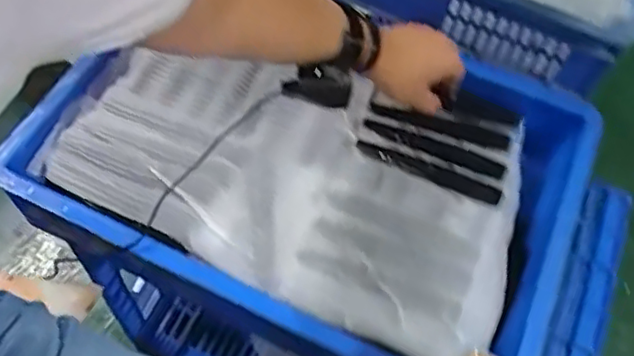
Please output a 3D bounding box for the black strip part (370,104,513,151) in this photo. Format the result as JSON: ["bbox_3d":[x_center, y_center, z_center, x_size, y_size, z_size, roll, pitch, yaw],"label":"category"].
[{"bbox_3d":[0.149,-0.067,0.759,0.171,0.010,0.023,17,61,5],"label":"black strip part"}]

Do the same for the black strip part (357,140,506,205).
[{"bbox_3d":[0.128,-0.008,0.726,0.170,0.009,0.026,22,62,8],"label":"black strip part"}]

